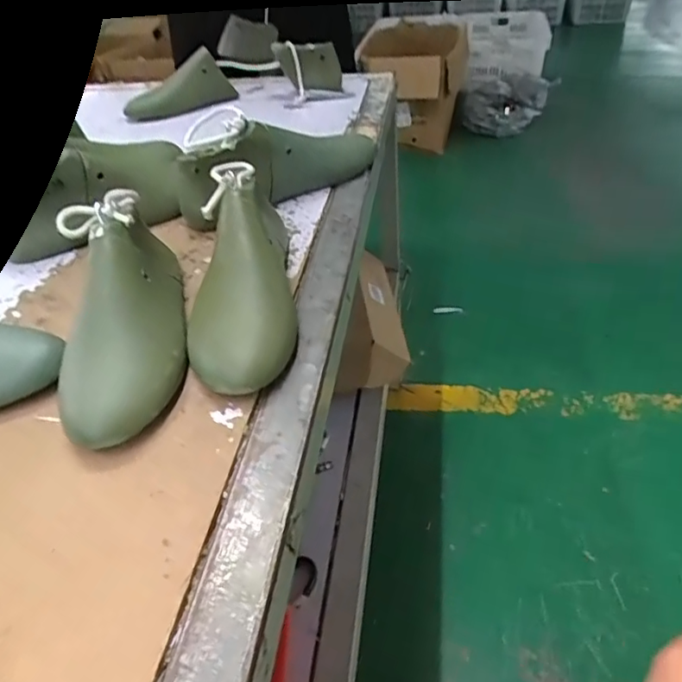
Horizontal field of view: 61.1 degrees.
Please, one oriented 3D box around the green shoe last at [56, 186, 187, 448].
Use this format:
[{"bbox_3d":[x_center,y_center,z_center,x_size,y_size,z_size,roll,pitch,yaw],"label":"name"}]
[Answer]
[{"bbox_3d":[-0.162,-0.032,0.429,0.075,0.090,0.220,-13,38,-9],"label":"green shoe last"}]

